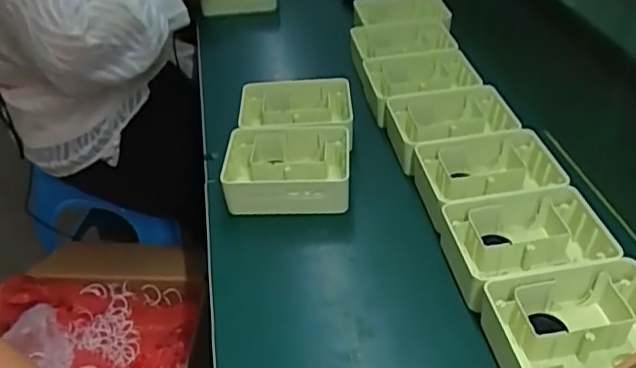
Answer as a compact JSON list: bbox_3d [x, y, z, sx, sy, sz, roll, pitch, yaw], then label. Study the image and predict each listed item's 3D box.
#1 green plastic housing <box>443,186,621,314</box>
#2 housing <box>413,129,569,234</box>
[{"bbox_3d":[0.202,0.072,0.592,0.146,0.074,0.106,-8,40,-6],"label":"green plastic housing"},{"bbox_3d":[0.183,-0.006,0.663,0.155,0.053,0.110,-10,40,-9],"label":"housing"}]

